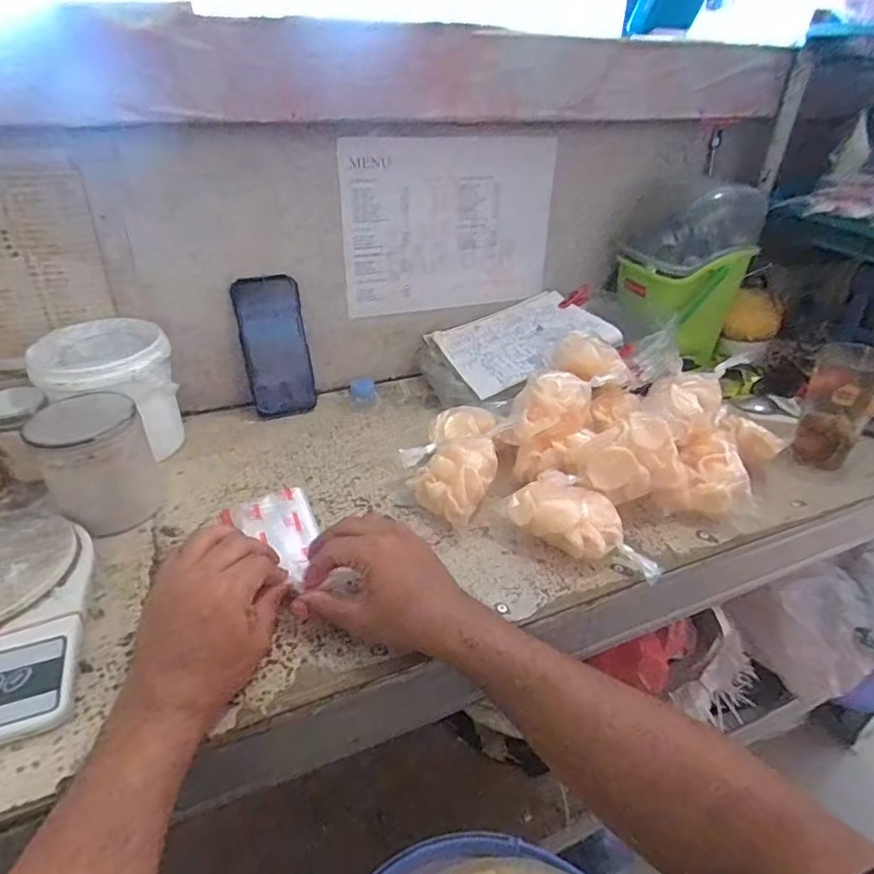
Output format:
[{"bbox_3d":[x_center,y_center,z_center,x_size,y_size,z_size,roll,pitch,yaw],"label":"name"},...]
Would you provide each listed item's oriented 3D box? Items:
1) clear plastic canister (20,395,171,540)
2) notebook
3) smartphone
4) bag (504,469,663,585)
[{"bbox_3d":[-0.305,0.028,0.507,0.086,0.107,0.076,-18,38,-28],"label":"clear plastic canister"},{"bbox_3d":[0.107,-0.132,0.734,0.200,0.016,0.161,-24,43,-11],"label":"notebook"},{"bbox_3d":[-0.192,-0.107,0.670,0.076,0.162,0.013,-13,14,-21],"label":"smartphone"},{"bbox_3d":[0.133,0.081,0.492,0.072,0.053,0.132,-24,41,-34],"label":"bag"}]

